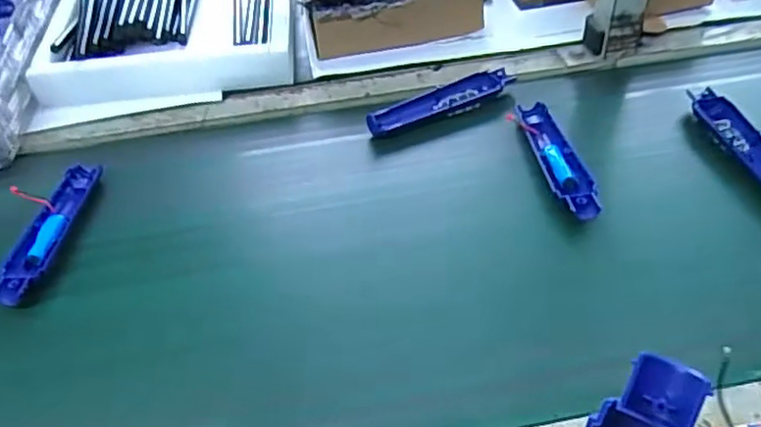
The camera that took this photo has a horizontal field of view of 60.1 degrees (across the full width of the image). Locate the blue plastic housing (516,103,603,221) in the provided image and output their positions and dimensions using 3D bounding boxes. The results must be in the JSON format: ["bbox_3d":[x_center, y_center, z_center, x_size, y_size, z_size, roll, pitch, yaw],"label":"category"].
[{"bbox_3d":[0.167,-0.051,0.630,0.035,0.020,0.164,-7,43,-6],"label":"blue plastic housing"}]

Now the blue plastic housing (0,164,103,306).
[{"bbox_3d":[-0.299,0.016,0.597,0.035,0.019,0.172,1,43,3],"label":"blue plastic housing"}]

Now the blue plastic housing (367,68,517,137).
[{"bbox_3d":[0.064,-0.118,0.710,0.168,0.031,0.029,-18,46,-17],"label":"blue plastic housing"}]

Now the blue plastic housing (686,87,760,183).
[{"bbox_3d":[0.348,-0.062,0.630,0.040,0.031,0.184,-7,43,-6],"label":"blue plastic housing"}]

